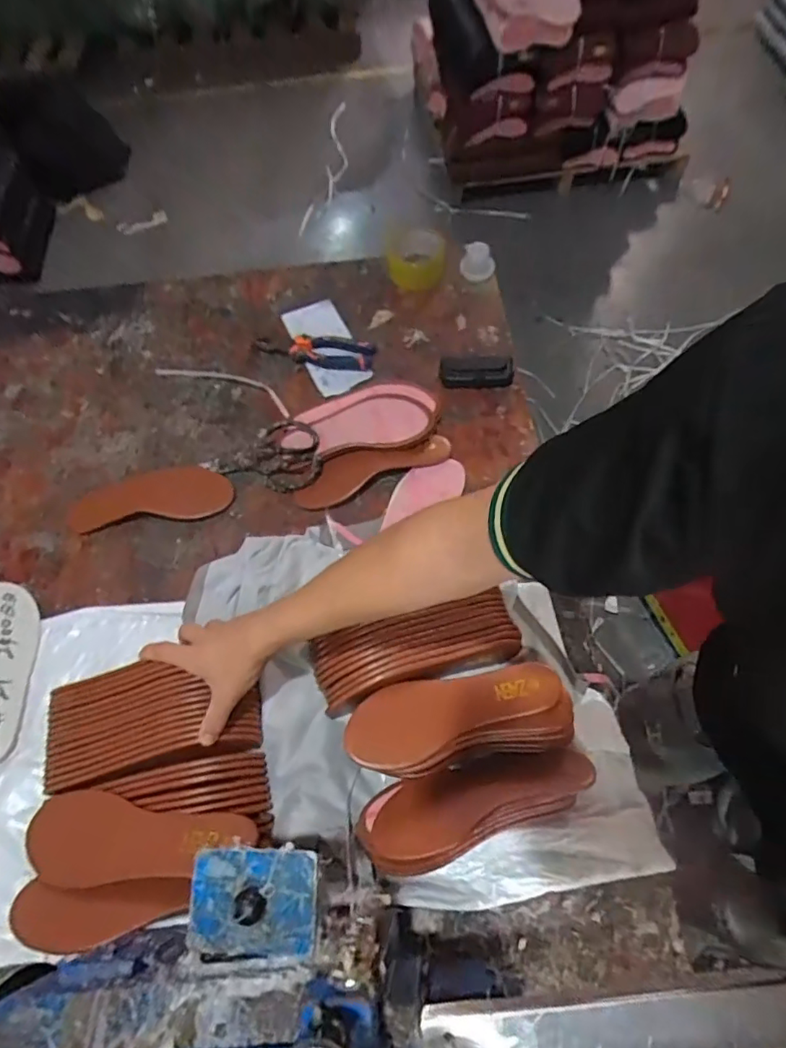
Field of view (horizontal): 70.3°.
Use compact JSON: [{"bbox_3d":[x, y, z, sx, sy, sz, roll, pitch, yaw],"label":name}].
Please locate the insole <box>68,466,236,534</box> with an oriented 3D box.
[{"bbox_3d":[-0.338,-0.038,0.787,0.221,0.023,0.077,-6,65,-3],"label":"insole"}]

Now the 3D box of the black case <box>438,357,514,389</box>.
[{"bbox_3d":[0.125,-0.229,0.846,0.112,0.020,0.051,7,64,20],"label":"black case"}]

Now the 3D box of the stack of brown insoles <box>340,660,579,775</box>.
[{"bbox_3d":[0.071,0.207,0.589,0.231,0.074,0.088,-9,64,-2],"label":"stack of brown insoles"}]

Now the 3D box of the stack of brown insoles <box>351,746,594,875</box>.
[{"bbox_3d":[0.083,0.277,0.570,0.239,0.047,0.085,-19,65,-6],"label":"stack of brown insoles"}]

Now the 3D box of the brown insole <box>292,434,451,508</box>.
[{"bbox_3d":[-0.029,-0.083,0.782,0.224,0.016,0.062,-23,65,-8],"label":"brown insole"}]

